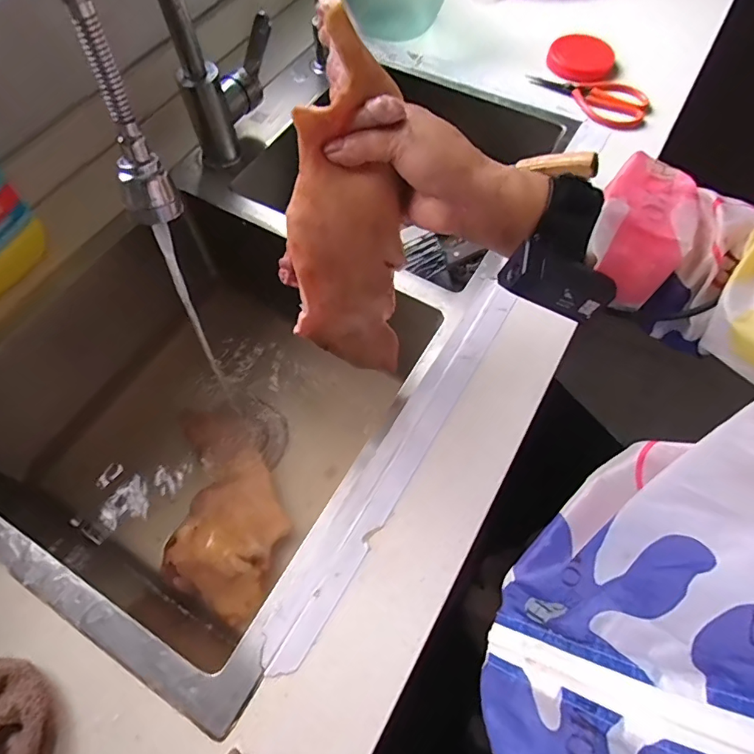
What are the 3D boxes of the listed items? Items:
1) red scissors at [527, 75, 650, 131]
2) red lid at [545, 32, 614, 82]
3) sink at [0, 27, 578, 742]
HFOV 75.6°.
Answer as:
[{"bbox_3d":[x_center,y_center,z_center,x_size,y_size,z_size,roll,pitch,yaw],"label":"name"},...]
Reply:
[{"bbox_3d":[0.280,-0.372,0.638,0.145,0.020,0.073,41,69,17],"label":"red scissors"},{"bbox_3d":[0.279,-0.438,0.665,0.087,0.019,0.085,1,63,-1],"label":"red lid"},{"bbox_3d":[-0.086,-0.097,0.602,0.441,0.192,0.753,31,67,15],"label":"sink"}]

